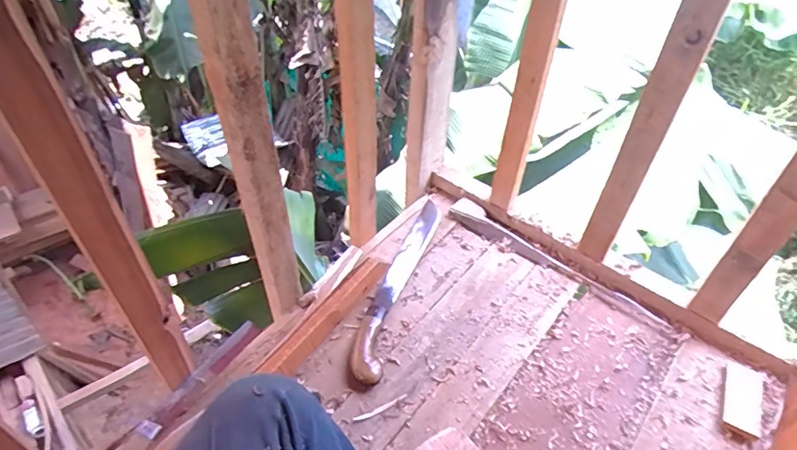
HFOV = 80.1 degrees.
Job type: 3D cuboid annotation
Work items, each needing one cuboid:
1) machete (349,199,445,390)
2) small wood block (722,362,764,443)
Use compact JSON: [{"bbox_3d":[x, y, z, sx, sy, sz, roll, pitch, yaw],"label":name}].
[{"bbox_3d":[0.003,0.096,0.886,0.062,0.026,0.431,13,44,13],"label":"machete"},{"bbox_3d":[0.524,0.266,0.722,0.048,0.014,0.127,22,47,22],"label":"small wood block"}]

